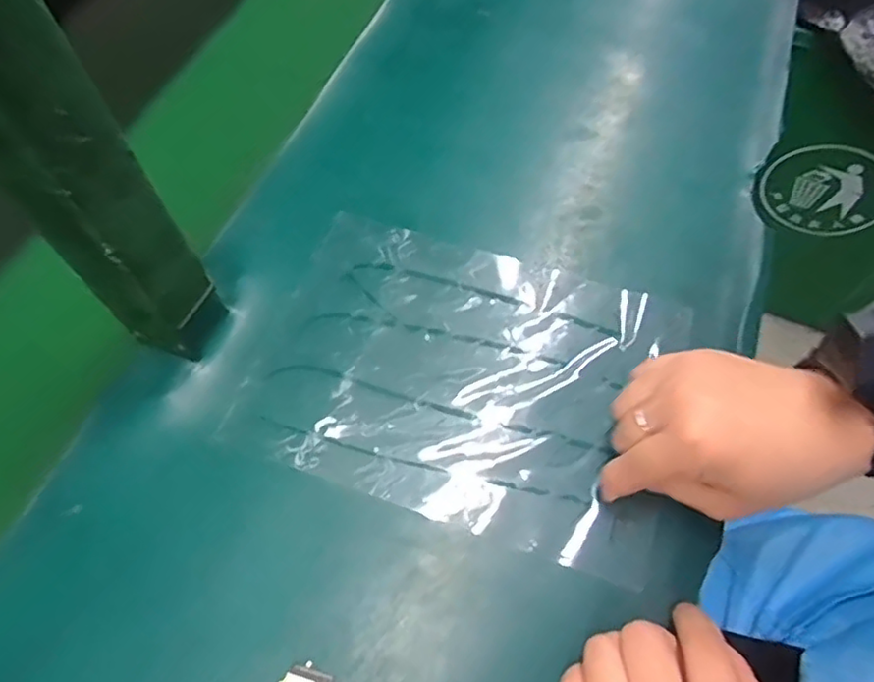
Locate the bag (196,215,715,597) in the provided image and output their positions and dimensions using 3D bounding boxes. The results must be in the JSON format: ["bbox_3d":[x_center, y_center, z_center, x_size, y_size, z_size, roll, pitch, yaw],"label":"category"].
[{"bbox_3d":[0.020,0.018,0.377,0.246,0.008,0.174,17,63,11],"label":"bag"}]

